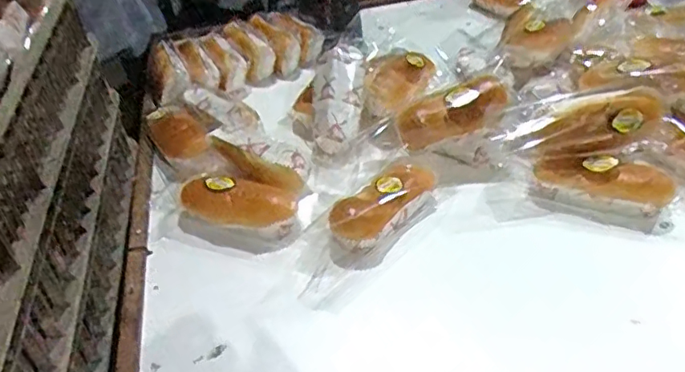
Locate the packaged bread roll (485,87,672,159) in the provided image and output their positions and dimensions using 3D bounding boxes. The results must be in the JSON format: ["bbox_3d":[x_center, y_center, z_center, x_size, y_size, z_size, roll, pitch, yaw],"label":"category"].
[{"bbox_3d":[0.273,-0.067,0.647,0.183,0.068,0.059,-12,37,23],"label":"packaged bread roll"}]

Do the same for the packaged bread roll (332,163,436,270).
[{"bbox_3d":[0.049,0.023,0.642,0.073,0.045,0.172,27,50,32],"label":"packaged bread roll"}]

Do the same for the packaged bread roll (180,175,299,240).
[{"bbox_3d":[-0.123,0.023,0.660,0.148,0.046,0.054,11,44,18],"label":"packaged bread roll"}]

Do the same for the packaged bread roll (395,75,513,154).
[{"bbox_3d":[0.135,-0.092,0.699,0.137,0.045,0.050,-24,42,2],"label":"packaged bread roll"}]

